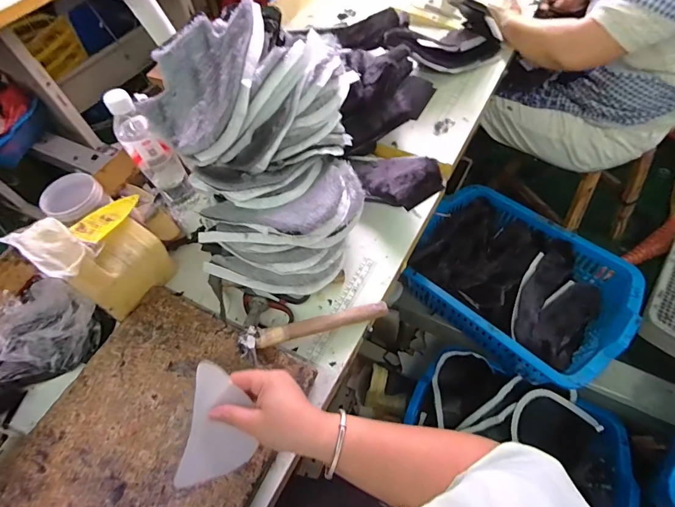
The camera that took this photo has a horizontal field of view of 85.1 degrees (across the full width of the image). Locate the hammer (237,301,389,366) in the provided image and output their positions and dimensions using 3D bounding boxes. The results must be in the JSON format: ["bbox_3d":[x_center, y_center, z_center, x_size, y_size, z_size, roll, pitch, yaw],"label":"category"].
[{"bbox_3d":[-0.030,0.103,0.521,0.215,0.052,0.055,-19,59,-7],"label":"hammer"}]

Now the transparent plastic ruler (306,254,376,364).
[{"bbox_3d":[0.008,0.083,0.574,0.026,0.009,0.191,26,64,16],"label":"transparent plastic ruler"}]

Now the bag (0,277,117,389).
[{"bbox_3d":[-0.442,0.125,0.540,0.182,0.073,0.167,-3,58,3],"label":"bag"}]

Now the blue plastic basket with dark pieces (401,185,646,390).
[{"bbox_3d":[0.472,0.067,0.993,0.520,0.156,0.400,38,68,24],"label":"blue plastic basket with dark pieces"}]

